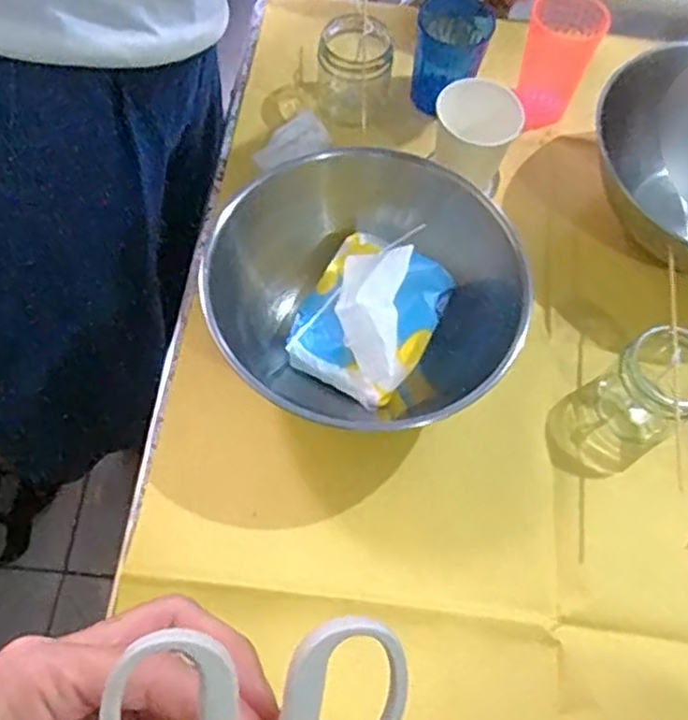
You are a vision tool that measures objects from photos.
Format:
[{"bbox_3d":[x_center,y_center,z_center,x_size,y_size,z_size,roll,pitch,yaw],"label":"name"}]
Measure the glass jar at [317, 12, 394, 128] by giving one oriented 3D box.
[{"bbox_3d":[0.009,-0.274,0.705,0.065,0.092,0.061,1,64,-3],"label":"glass jar"}]

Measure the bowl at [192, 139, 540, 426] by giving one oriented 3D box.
[{"bbox_3d":[0.027,-0.063,0.589,0.228,0.102,0.226,1,64,-3],"label":"bowl"}]

